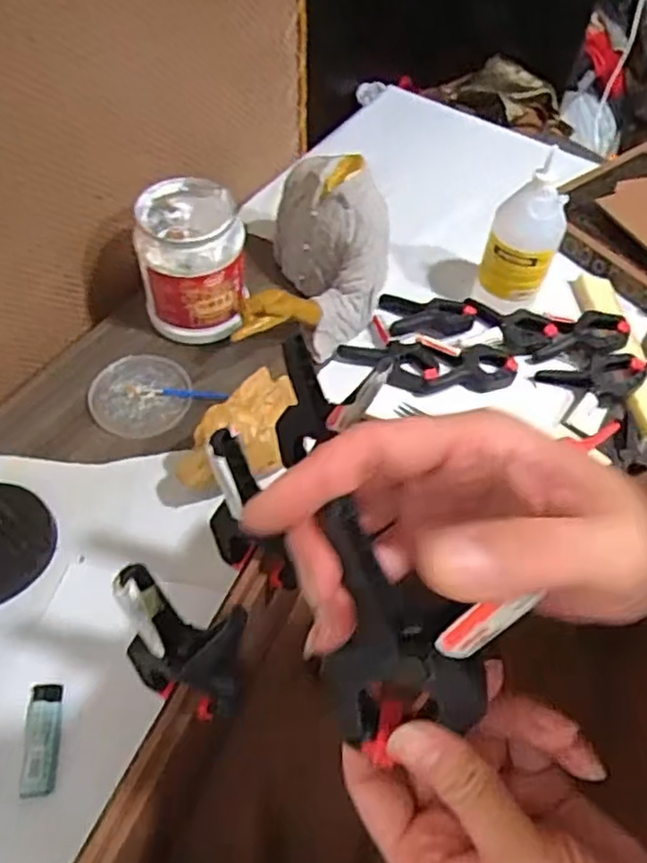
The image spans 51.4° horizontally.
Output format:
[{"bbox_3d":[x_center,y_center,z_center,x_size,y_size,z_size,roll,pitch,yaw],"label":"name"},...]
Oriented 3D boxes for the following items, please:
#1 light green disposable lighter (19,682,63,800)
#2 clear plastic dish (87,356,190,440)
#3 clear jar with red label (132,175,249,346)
[{"bbox_3d":[-0.216,0.235,0.515,0.025,0.008,0.078,-3,54,-6],"label":"light green disposable lighter"},{"bbox_3d":[-0.194,-0.040,0.714,0.104,0.017,0.096,2,54,-2],"label":"clear plastic dish"},{"bbox_3d":[-0.138,-0.185,0.728,0.107,0.125,0.114,-2,54,-5],"label":"clear jar with red label"}]

